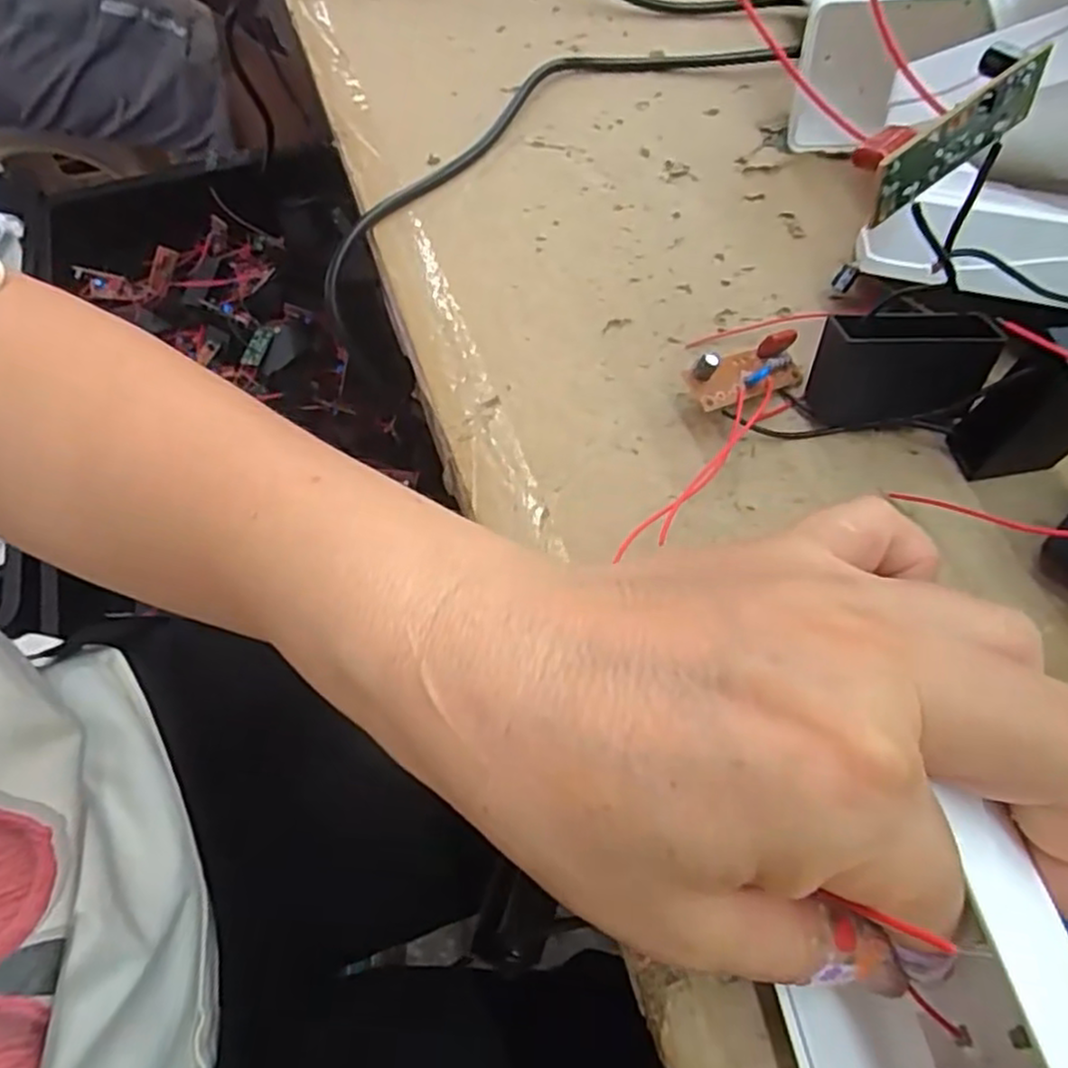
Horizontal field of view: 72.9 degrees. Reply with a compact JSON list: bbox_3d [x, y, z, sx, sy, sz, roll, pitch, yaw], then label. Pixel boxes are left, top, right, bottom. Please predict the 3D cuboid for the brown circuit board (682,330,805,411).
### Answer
[{"bbox_3d":[0.071,-0.054,0.236,0.043,0.013,0.017,-21,63,-23],"label":"brown circuit board"}]

